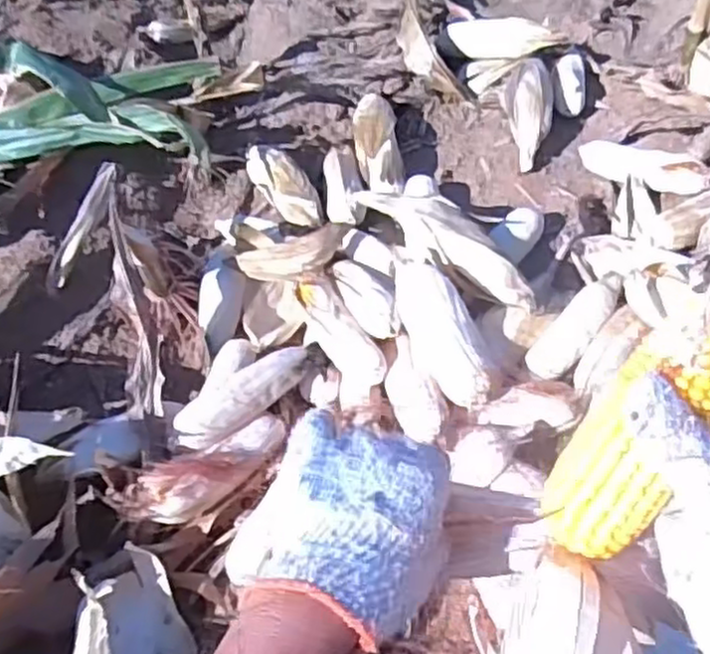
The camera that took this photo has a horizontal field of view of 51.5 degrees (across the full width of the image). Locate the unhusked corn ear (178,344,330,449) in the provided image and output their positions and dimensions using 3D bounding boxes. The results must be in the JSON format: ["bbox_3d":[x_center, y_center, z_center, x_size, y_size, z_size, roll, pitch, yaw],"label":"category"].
[{"bbox_3d":[-0.121,0.081,0.876,0.202,0.048,0.053,-38,58,-22],"label":"unhusked corn ear"}]

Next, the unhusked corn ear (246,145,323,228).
[{"bbox_3d":[-0.107,-0.212,1.121,0.065,0.062,0.201,-29,55,-17],"label":"unhusked corn ear"}]

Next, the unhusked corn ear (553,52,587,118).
[{"bbox_3d":[0.364,-0.418,1.254,0.056,0.039,0.140,5,53,9],"label":"unhusked corn ear"}]

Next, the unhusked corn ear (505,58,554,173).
[{"bbox_3d":[0.281,-0.348,1.187,0.075,0.053,0.214,2,70,7],"label":"unhusked corn ear"}]

